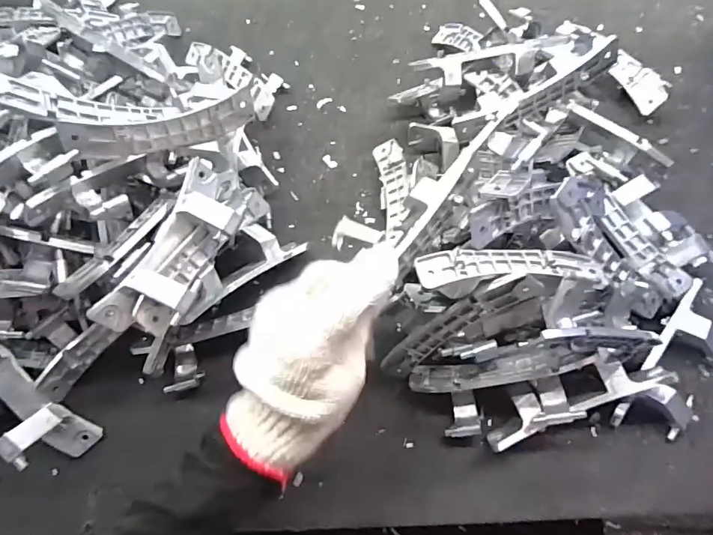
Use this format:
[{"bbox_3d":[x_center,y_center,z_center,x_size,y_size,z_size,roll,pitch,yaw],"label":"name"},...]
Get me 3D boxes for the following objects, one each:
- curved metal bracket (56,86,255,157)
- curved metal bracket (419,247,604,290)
[{"bbox_3d":[-0.157,-0.116,0.368,0.150,0.033,0.018,-22,65,-26],"label":"curved metal bracket"},{"bbox_3d":[0.119,-0.003,0.331,0.154,0.020,0.034,-2,64,-14],"label":"curved metal bracket"}]

